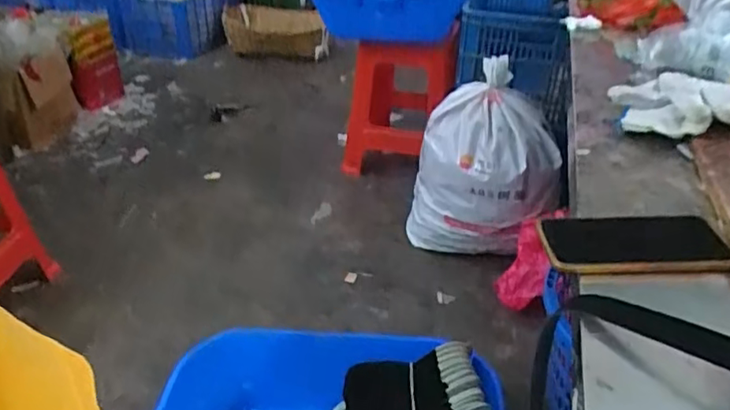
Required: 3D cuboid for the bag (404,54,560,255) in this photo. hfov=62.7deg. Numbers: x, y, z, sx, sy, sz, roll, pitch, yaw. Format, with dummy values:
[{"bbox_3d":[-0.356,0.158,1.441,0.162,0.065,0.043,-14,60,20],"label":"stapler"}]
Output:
[{"bbox_3d":[0.313,-0.083,1.609,0.378,0.501,0.228,9,33,14],"label":"bag"}]

